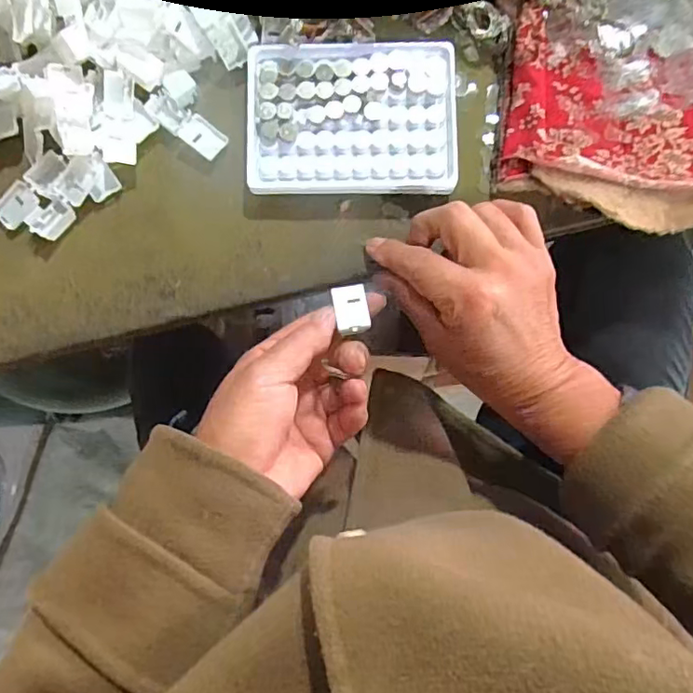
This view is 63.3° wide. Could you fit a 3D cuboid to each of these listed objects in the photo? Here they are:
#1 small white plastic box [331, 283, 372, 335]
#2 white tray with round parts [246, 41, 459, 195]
[{"bbox_3d":[0.003,-0.022,0.322,0.019,0.008,0.029,-10,85,-1],"label":"small white plastic box"},{"bbox_3d":[0.003,-0.144,0.351,0.128,0.012,0.093,-1,85,0],"label":"white tray with round parts"}]

